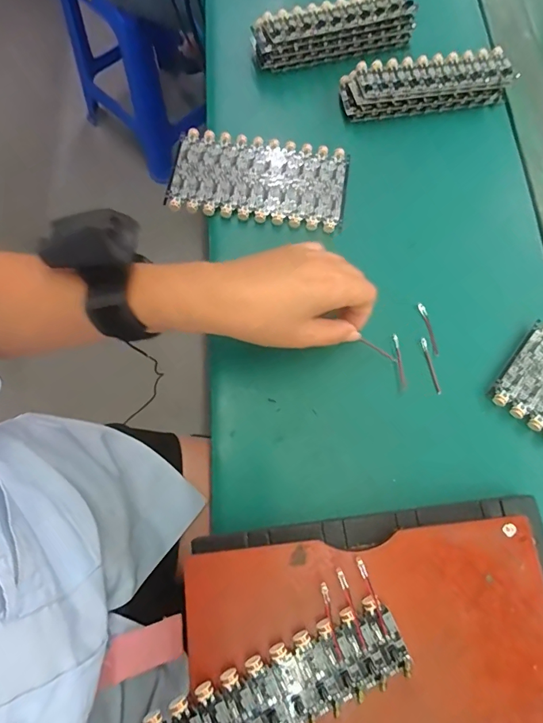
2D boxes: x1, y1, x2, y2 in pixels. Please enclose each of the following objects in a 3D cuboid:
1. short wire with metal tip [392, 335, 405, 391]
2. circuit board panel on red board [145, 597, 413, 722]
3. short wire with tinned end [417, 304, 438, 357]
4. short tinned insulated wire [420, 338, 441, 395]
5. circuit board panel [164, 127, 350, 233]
[{"bbox_3d":[0.107,0.000,0.349,0.005,0.004,0.049,-2,74,-2],"label":"short wire with metal tip"},{"bbox_3d":[0.006,0.197,0.248,0.154,0.010,0.047,-23,76,-8],"label":"circuit board panel on red board"},{"bbox_3d":[0.135,-0.028,0.358,0.007,0.004,0.048,-12,75,-5],"label":"short wire with tinned end"},{"bbox_3d":[0.133,0.003,0.349,0.005,0.004,0.047,-13,75,-5],"label":"short tinned insulated wire"},{"bbox_3d":[-0.012,-0.171,0.395,0.161,0.008,0.089,9,73,-1],"label":"circuit board panel"}]

